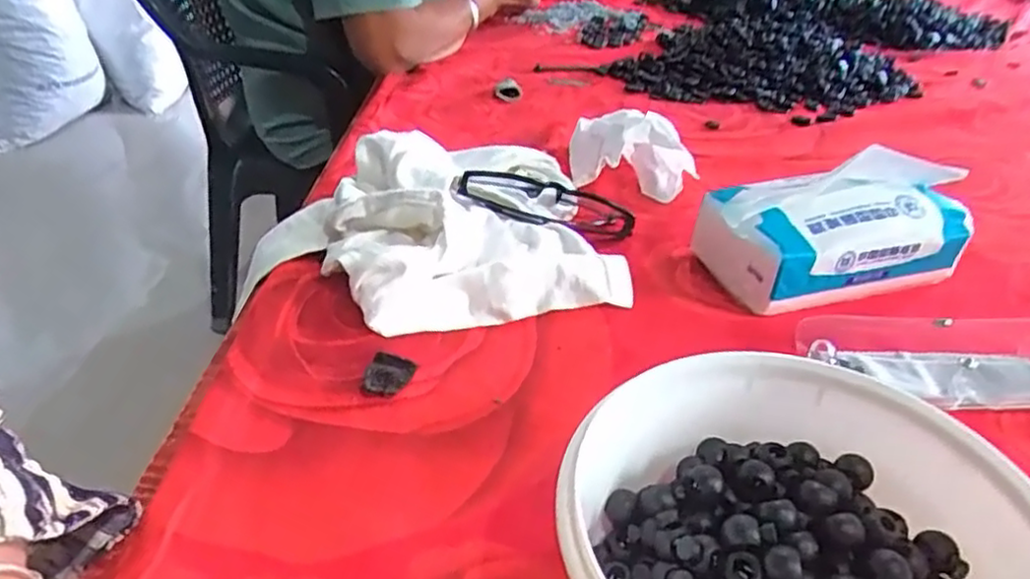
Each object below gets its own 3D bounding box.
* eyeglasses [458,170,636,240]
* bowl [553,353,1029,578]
[{"bbox_3d":[0.025,-0.064,0.508,0.134,0.032,0.036,13,30,-17],"label":"eyeglasses"},{"bbox_3d":[0.098,0.103,0.245,0.162,0.075,0.162,1,34,-1],"label":"bowl"}]

